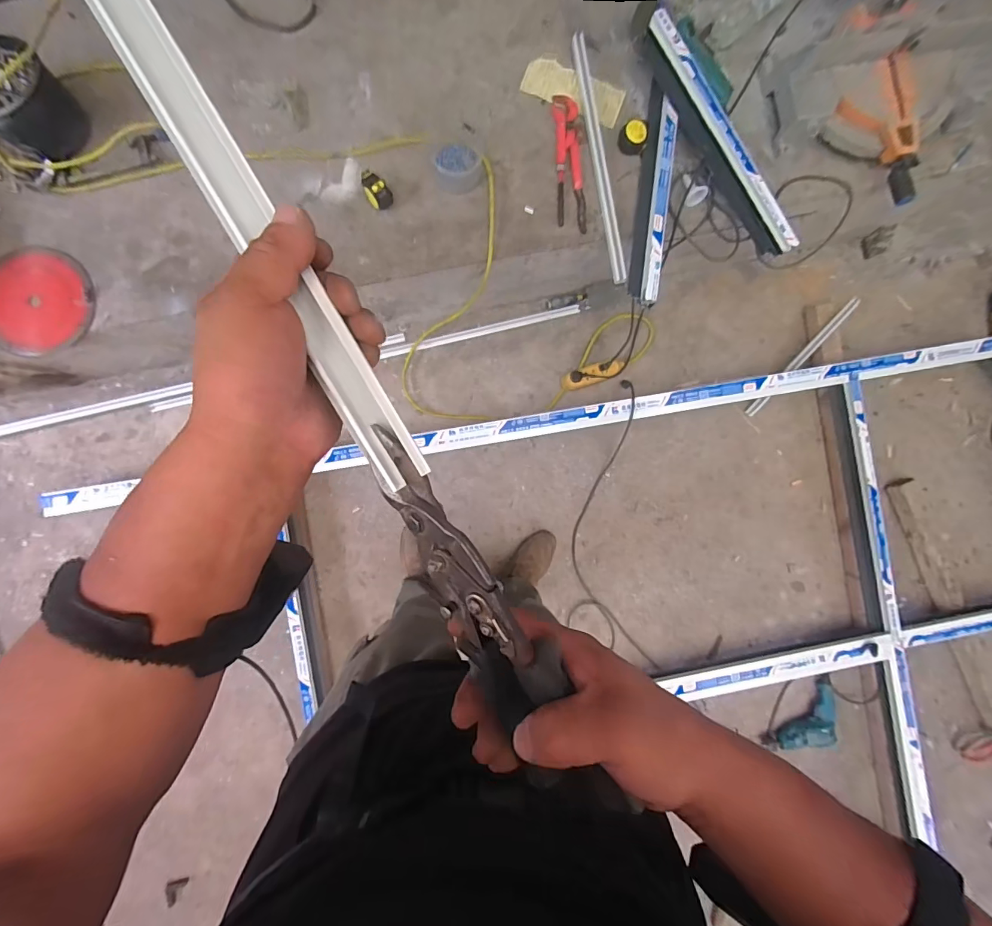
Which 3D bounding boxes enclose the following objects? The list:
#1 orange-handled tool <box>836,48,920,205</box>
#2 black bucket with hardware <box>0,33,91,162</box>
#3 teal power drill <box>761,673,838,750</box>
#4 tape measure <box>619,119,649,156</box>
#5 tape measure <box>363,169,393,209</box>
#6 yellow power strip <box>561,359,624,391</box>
[{"bbox_3d":[0.801,-0.664,0.899,0.128,0.071,0.266,-24,90,-3],"label":"orange-handled tool"},{"bbox_3d":[-0.868,-0.665,0.813,0.153,0.111,0.149,0,89,-3],"label":"black bucket with hardware"},{"bbox_3d":[0.828,0.685,1.179,0.091,0.084,0.242,40,87,-1],"label":"teal power drill"},{"bbox_3d":[0.281,-0.666,0.906,0.052,0.038,0.049,0,89,-3],"label":"tape measure"},{"bbox_3d":[-0.234,-0.538,0.869,0.052,0.048,0.067,-29,90,-3],"label":"tape measure"},{"bbox_3d":[0.259,-0.233,1.177,0.166,0.030,0.046,-17,89,-3],"label":"yellow power strip"}]

